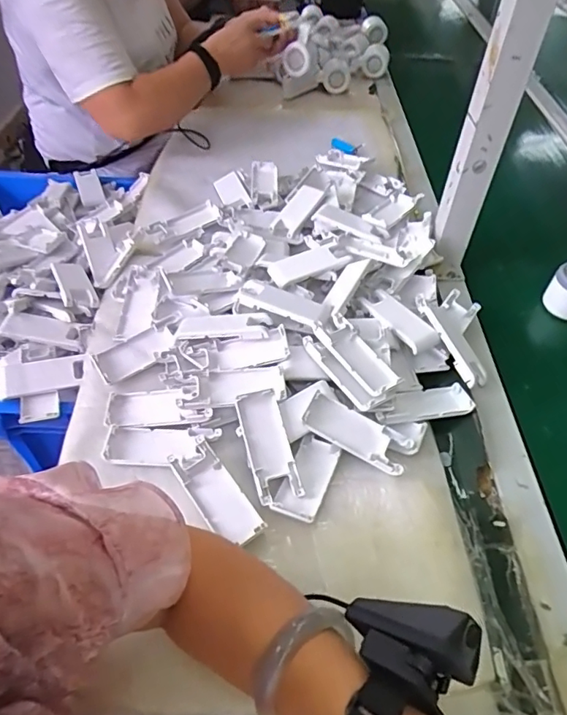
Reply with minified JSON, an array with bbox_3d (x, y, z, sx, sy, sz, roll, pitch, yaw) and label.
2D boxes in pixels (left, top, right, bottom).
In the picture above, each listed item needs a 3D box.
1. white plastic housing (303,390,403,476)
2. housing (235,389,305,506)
[{"bbox_3d":[0.068,0.073,0.489,0.101,0.014,0.044,34,54,8],"label":"white plastic housing"},{"bbox_3d":[-0.015,0.082,0.473,0.041,0.017,0.101,-12,65,-13],"label":"housing"}]

